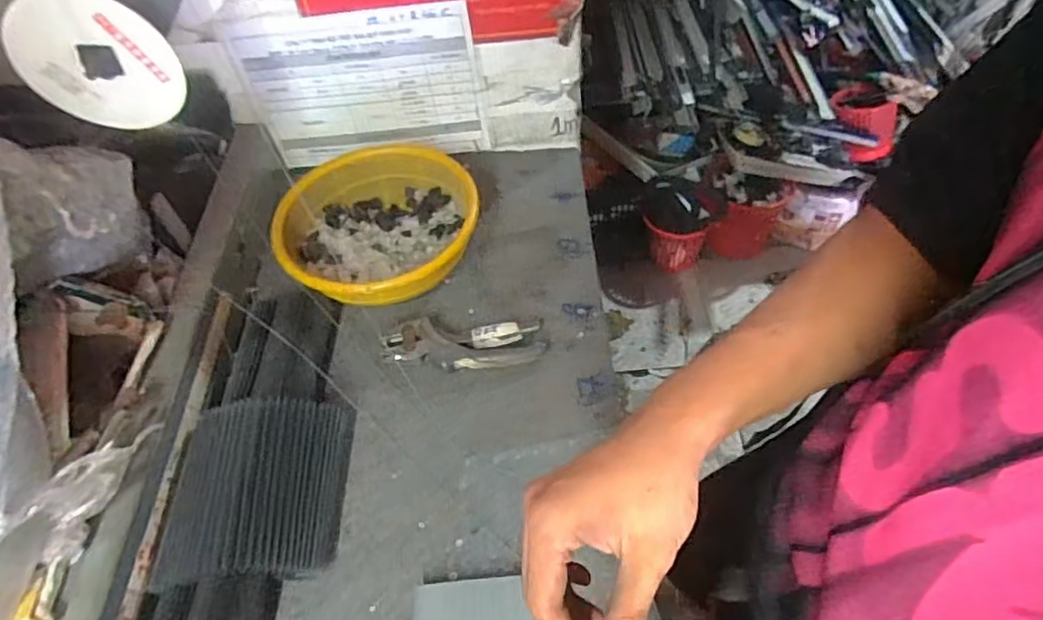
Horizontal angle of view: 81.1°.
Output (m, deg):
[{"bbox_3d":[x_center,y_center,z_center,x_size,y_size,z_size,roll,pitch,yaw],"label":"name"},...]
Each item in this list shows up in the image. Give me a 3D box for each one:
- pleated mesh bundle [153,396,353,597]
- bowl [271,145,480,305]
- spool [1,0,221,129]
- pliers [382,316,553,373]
[{"bbox_3d":[-0.236,0.163,0.553,0.140,0.060,0.165,-5,52,2],"label":"pleated mesh bundle"},{"bbox_3d":[-0.166,-0.097,0.742,0.226,0.083,0.232,-3,52,3],"label":"bowl"},{"bbox_3d":[-0.388,-0.300,0.603,0.131,0.128,0.211,-8,52,-1],"label":"spool"},{"bbox_3d":[-0.063,0.038,0.665,0.171,0.026,0.060,-5,52,2],"label":"pliers"}]

